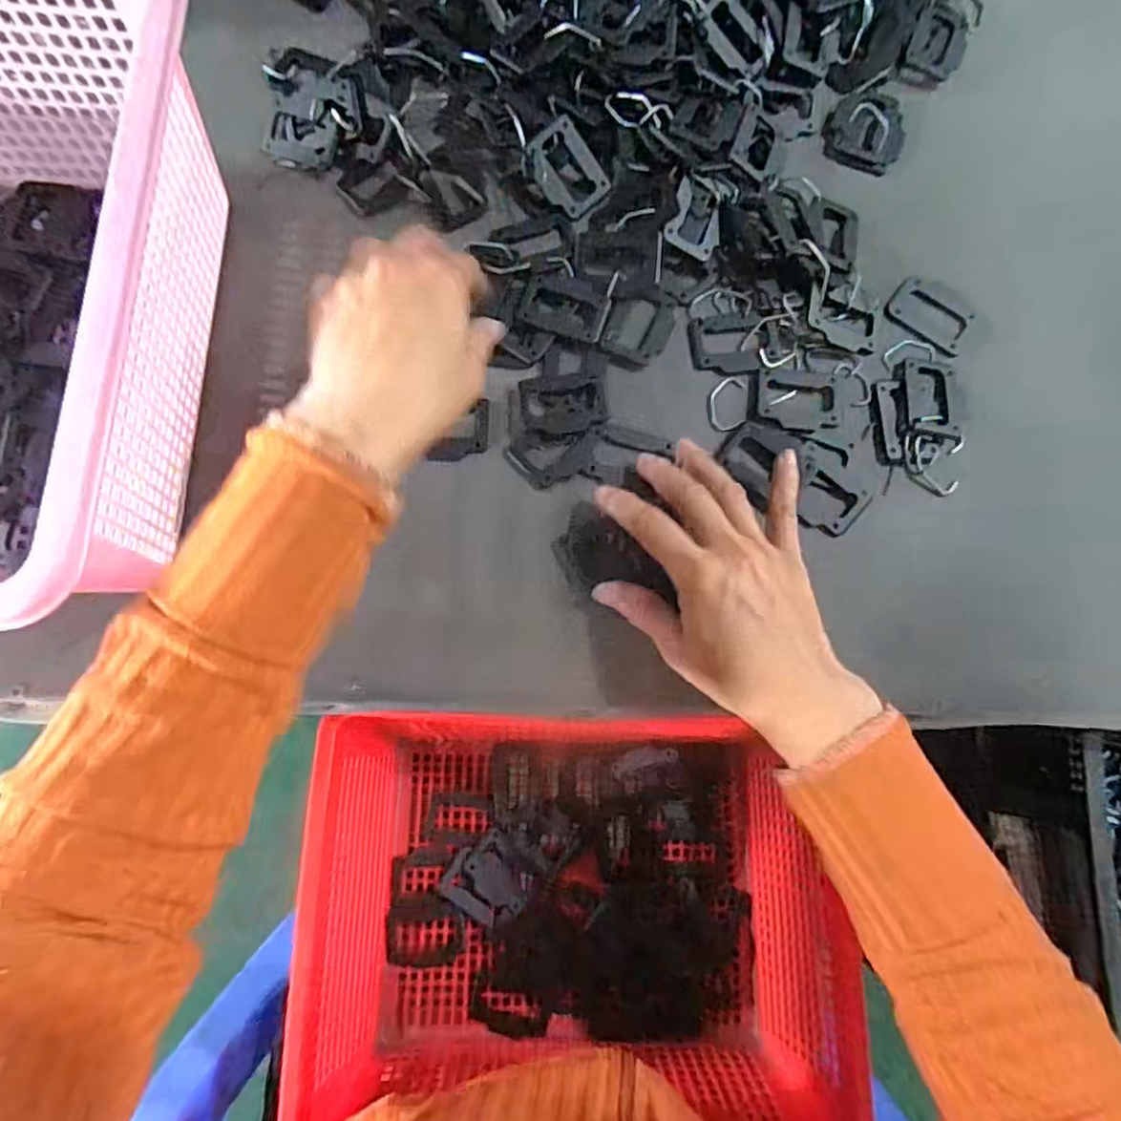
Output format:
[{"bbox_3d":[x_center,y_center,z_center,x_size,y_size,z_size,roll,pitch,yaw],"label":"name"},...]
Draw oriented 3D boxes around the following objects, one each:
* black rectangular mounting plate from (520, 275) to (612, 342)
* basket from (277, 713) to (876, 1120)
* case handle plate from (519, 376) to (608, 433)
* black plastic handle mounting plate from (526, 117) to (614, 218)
[{"bbox_3d":[0.004,-0.152,0.384,0.050,0.004,0.035,17,80,0],"label":"black rectangular mounting plate"},{"bbox_3d":[0.008,0.211,0.395,0.299,0.109,0.203,2,79,-1],"label":"basket"},{"bbox_3d":[0.001,-0.090,0.376,0.048,0.005,0.033,-2,81,-3],"label":"case handle plate"},{"bbox_3d":[0.005,-0.239,0.396,0.036,0.009,0.049,-39,111,5],"label":"black plastic handle mounting plate"}]

